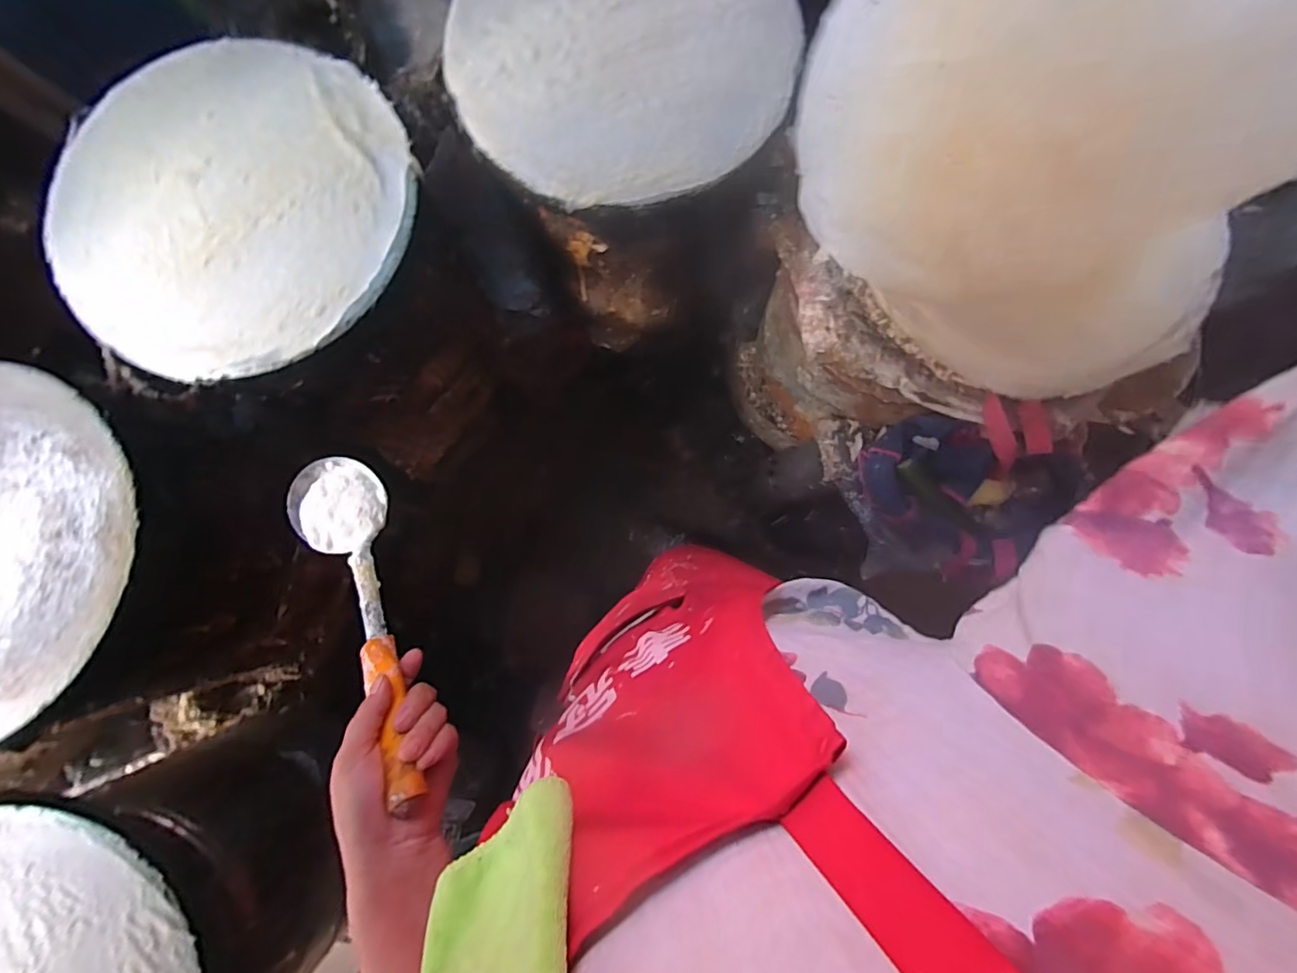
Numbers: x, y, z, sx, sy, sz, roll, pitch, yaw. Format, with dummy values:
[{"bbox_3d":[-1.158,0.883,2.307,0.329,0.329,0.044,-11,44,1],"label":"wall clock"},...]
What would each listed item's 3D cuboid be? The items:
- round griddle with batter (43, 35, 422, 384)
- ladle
[{"bbox_3d":[-0.442,-0.303,0.579,0.373,0.043,0.365,0,76,-2],"label":"round griddle with batter"},{"bbox_3d":[-0.257,0.101,0.477,0.095,0.059,0.361,-34,48,-10],"label":"ladle"}]

